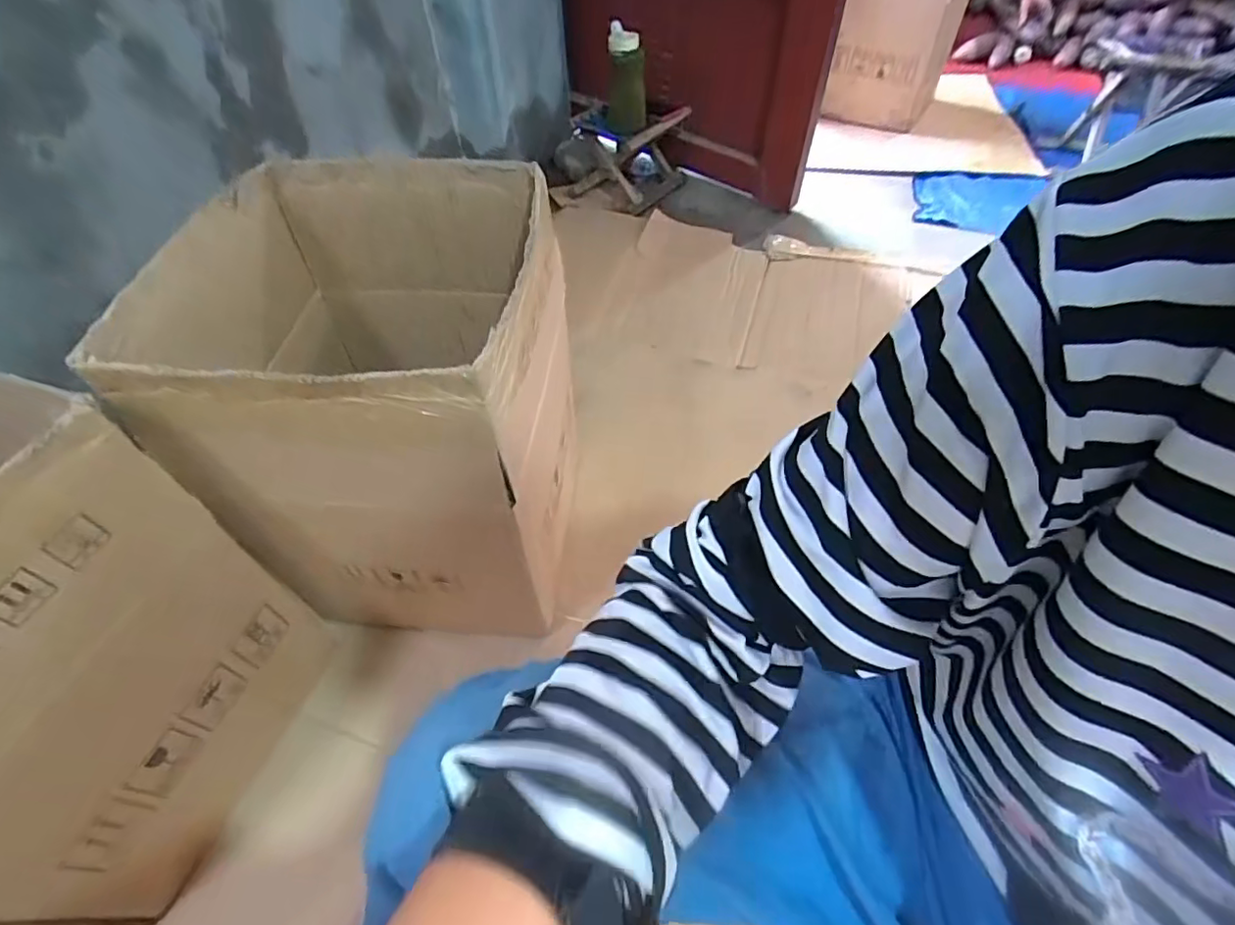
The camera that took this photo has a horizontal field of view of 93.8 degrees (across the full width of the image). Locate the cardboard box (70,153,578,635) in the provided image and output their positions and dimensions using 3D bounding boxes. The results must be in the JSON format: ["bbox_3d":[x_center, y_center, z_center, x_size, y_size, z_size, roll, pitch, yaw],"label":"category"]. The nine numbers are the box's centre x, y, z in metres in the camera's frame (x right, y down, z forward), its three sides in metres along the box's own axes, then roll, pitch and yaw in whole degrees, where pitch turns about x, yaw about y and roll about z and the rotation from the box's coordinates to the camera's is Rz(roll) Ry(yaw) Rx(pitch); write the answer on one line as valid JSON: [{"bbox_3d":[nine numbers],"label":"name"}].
[{"bbox_3d":[-0.243,-0.052,0.662,0.344,0.435,0.319,0,51,1],"label":"cardboard box"}]

